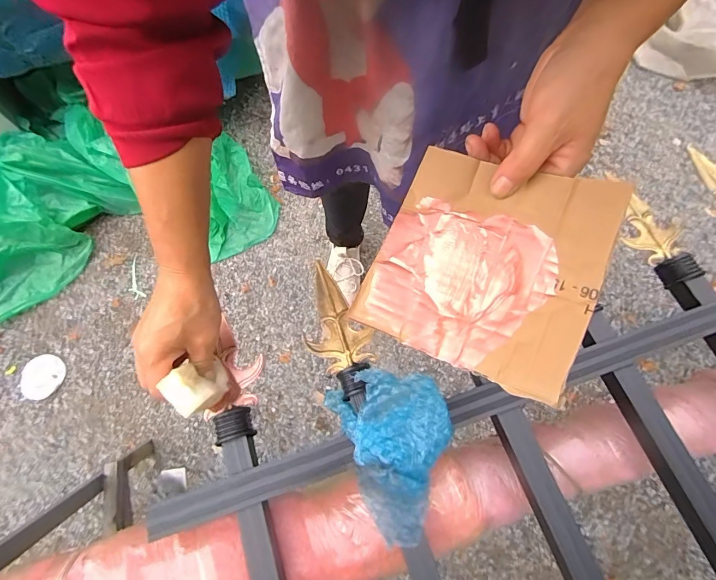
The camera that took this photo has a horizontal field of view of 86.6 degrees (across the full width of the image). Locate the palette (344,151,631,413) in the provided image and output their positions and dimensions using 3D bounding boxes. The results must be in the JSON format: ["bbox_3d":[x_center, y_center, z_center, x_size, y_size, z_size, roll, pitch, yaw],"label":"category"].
[{"bbox_3d":[0.090,-0.019,0.278,0.148,0.019,0.150,23,85,22],"label":"palette"}]

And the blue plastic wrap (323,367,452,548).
[{"bbox_3d":[0.043,0.148,0.374,0.106,0.053,0.147,-25,73,-9],"label":"blue plastic wrap"}]

